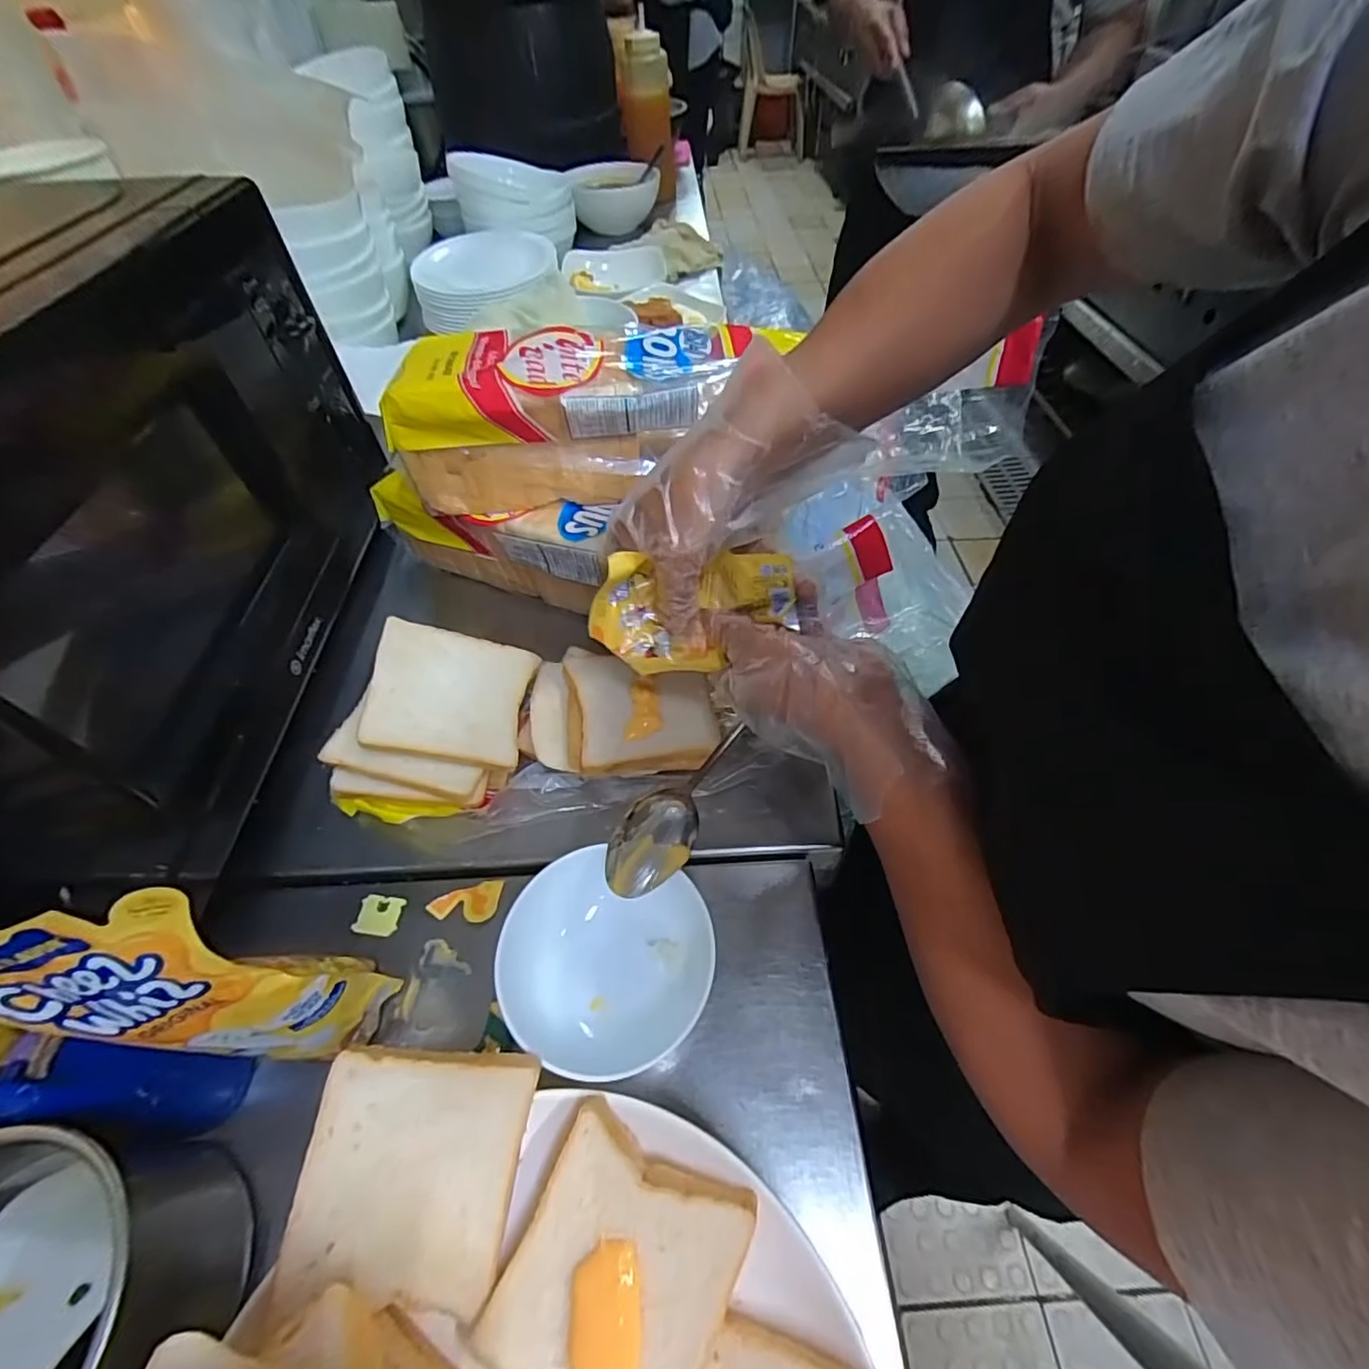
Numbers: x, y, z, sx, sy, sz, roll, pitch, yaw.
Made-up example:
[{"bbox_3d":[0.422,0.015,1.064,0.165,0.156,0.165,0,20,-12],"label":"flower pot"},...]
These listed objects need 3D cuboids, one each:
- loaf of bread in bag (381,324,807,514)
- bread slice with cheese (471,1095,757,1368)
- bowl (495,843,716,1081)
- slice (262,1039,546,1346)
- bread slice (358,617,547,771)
[{"bbox_3d":[-0.073,-0.207,0.441,0.257,0.086,0.104,-4,53,-2],"label":"loaf of bread in bag"},{"bbox_3d":[-0.027,0.237,0.236,0.082,0.016,0.096,21,78,16],"label":"bread slice with cheese"},{"bbox_3d":[-0.040,0.147,0.308,0.103,0.051,0.097,-1,53,1],"label":"bowl"},{"bbox_3d":[-0.110,0.199,0.238,0.081,0.017,0.091,13,80,-11],"label":"slice"},{"bbox_3d":[-0.149,0.005,0.372,0.094,0.006,0.084,12,60,-12],"label":"bread slice"}]

